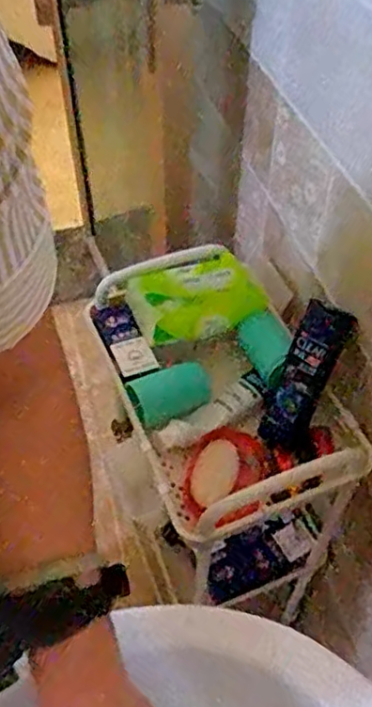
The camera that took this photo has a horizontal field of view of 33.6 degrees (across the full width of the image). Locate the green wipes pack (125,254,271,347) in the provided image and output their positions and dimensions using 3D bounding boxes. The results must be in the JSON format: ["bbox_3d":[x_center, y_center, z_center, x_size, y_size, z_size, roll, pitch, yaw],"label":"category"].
[{"bbox_3d":[0.014,-0.072,0.787,0.167,0.056,0.093,-13,52,-10],"label":"green wipes pack"}]

